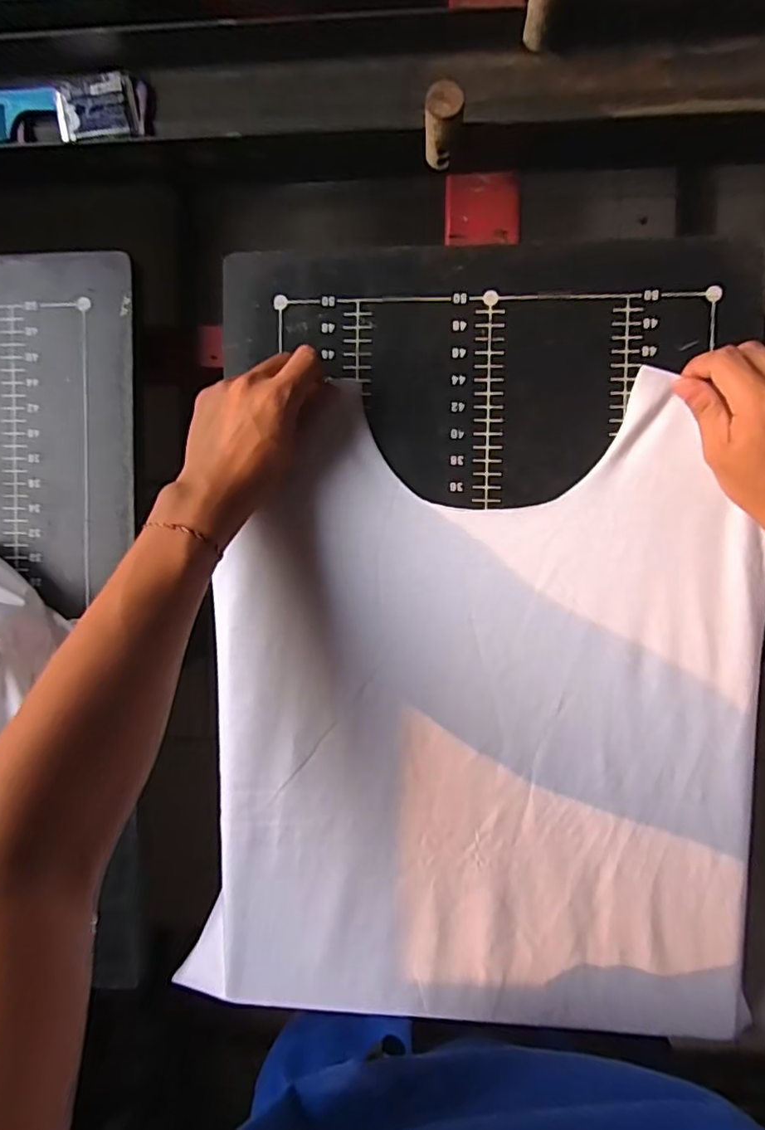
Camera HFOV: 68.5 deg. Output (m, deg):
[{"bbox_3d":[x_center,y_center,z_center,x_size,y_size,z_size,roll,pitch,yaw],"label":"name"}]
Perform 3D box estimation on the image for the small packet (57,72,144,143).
[{"bbox_3d":[-0.216,-0.349,0.427,0.061,0.012,0.044,-5,92,4],"label":"small packet"}]

